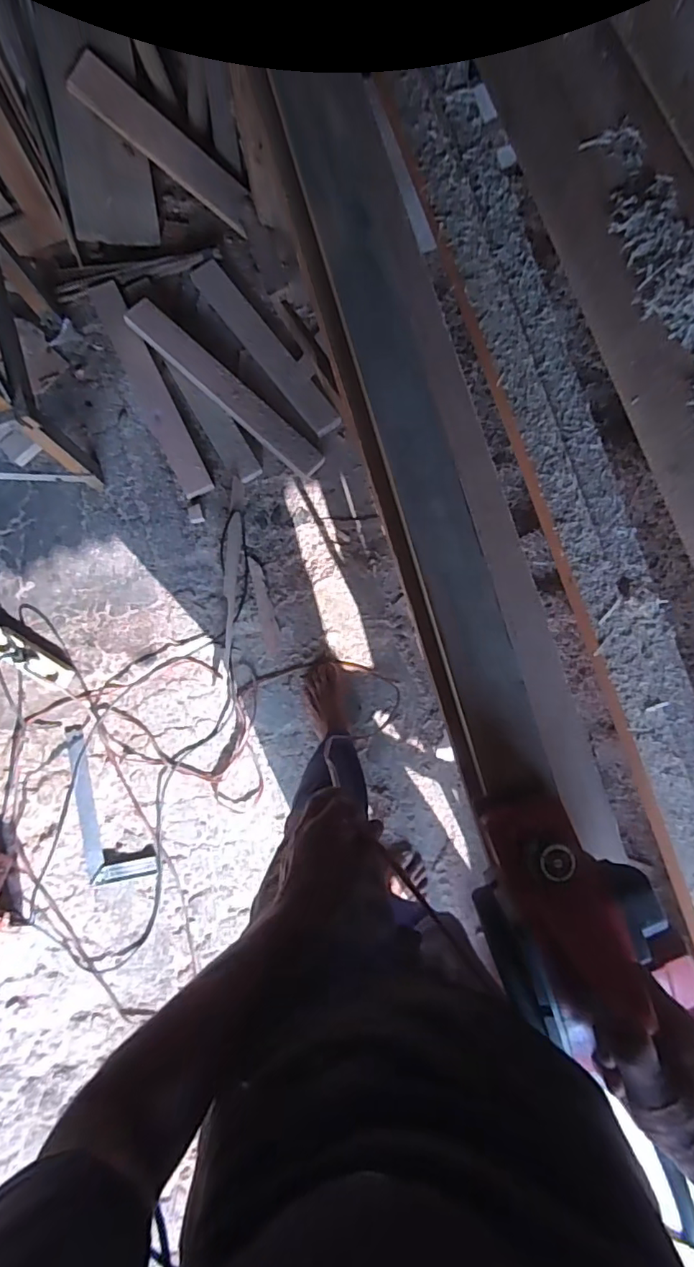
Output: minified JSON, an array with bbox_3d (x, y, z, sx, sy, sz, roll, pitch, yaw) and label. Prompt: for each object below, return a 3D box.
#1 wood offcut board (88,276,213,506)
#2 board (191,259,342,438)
[{"bbox_3d":[-0.478,-0.594,1.303,0.073,0.030,0.560,-26,86,-4],"label":"wood offcut board"},{"bbox_3d":[-0.197,-0.706,1.311,0.074,0.028,0.530,-38,87,-4],"label":"board"}]

